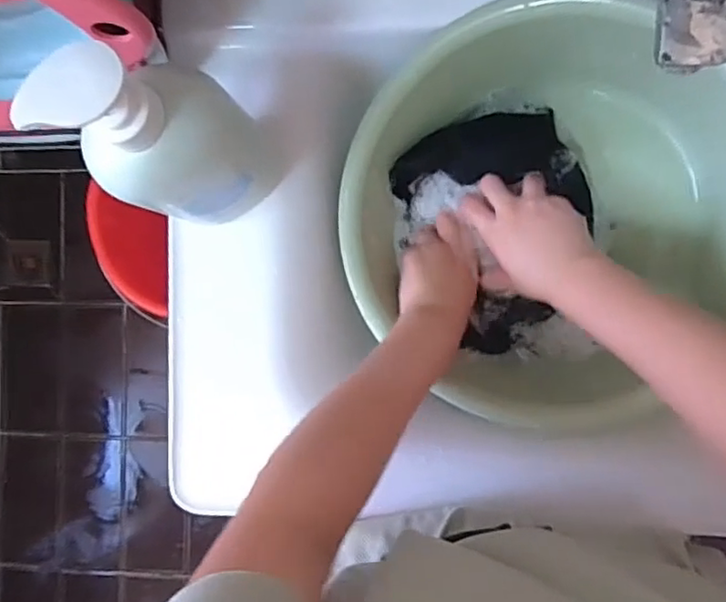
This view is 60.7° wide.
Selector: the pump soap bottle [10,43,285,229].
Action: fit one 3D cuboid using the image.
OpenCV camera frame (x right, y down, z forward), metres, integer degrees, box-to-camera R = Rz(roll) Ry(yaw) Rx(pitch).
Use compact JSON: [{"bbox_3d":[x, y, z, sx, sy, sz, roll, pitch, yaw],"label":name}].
[{"bbox_3d":[-0.109,-0.089,0.369,0.090,0.206,0.055,-44,86,4],"label":"pump soap bottle"}]

